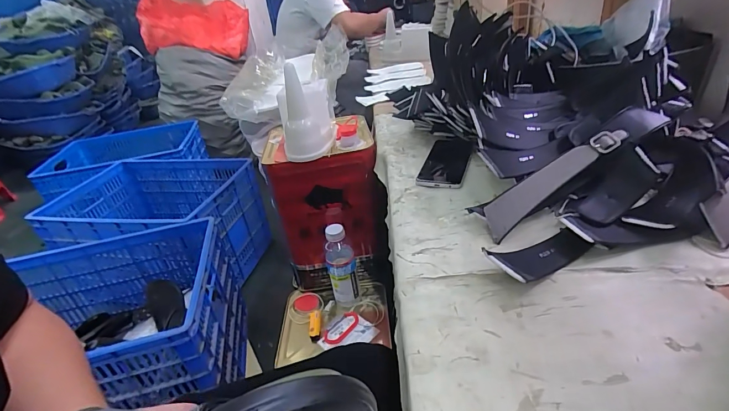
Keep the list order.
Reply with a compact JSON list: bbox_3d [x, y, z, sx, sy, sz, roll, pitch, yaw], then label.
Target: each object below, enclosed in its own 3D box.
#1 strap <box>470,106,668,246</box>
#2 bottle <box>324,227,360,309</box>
[{"bbox_3d":[0.264,-0.051,0.473,0.271,0.028,0.052,-33,35,-2],"label":"strap"},{"bbox_3d":[-0.052,0.127,0.815,0.062,0.194,0.058,-11,32,-6],"label":"bottle"}]

